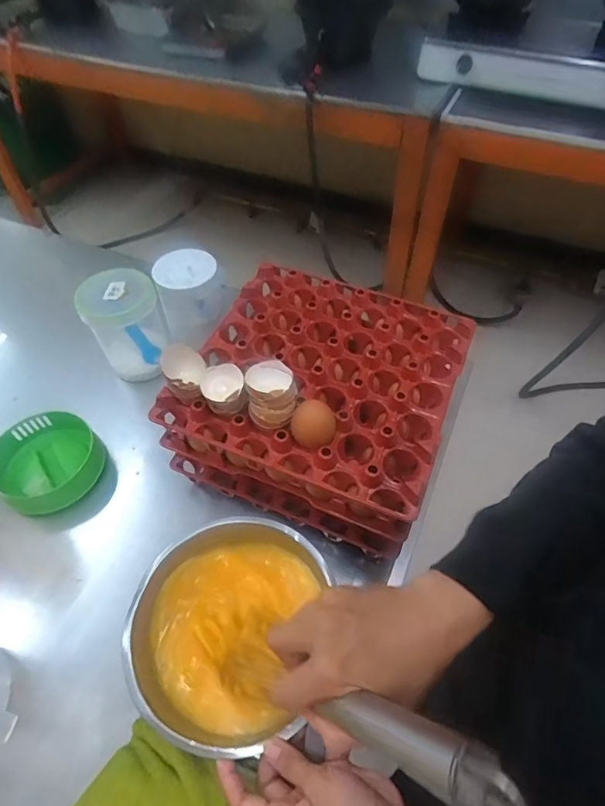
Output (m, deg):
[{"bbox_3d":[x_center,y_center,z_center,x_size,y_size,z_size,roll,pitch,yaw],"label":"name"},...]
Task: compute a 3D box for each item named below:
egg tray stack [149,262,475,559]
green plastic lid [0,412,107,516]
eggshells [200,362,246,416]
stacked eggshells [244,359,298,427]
[{"bbox_3d":[0.025,-0.012,0.567,0.281,0.122,0.274,19,55,14],"label":"egg tray stack"},{"bbox_3d":[-0.319,0.078,0.596,0.120,0.052,0.123,0,53,0],"label":"green plastic lid"},{"bbox_3d":[-0.079,-0.013,0.471,0.041,0.039,0.039,-13,54,-9],"label":"eggshells"},{"bbox_3d":[-0.030,-0.013,0.464,0.048,0.043,0.057,-6,53,-4],"label":"stacked eggshells"}]

